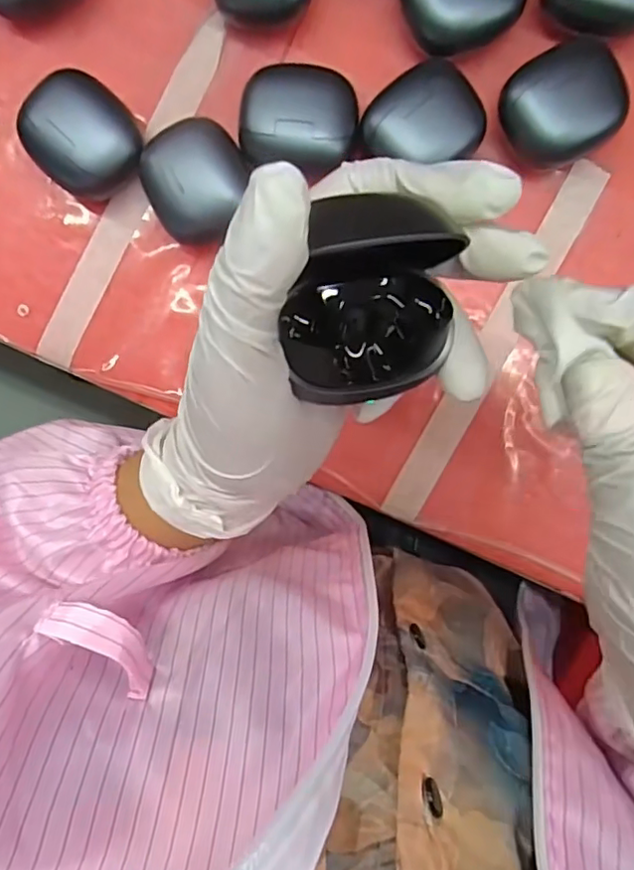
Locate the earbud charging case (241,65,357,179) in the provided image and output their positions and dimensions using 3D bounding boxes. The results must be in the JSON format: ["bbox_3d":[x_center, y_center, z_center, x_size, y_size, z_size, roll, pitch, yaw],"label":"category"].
[{"bbox_3d":[-0.009,-0.153,0.290,0.054,0.031,0.049,19,94,-1],"label":"earbud charging case"}]

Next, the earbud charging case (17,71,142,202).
[{"bbox_3d":[-0.116,-0.148,0.293,0.049,0.028,0.053,-44,93,4],"label":"earbud charging case"}]

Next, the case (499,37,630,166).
[{"bbox_3d":[0.118,-0.158,0.285,0.055,0.028,0.046,-26,94,3],"label":"case"}]

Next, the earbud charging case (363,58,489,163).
[{"bbox_3d":[0.049,-0.149,0.287,0.050,0.026,0.047,-39,99,4],"label":"earbud charging case"}]

